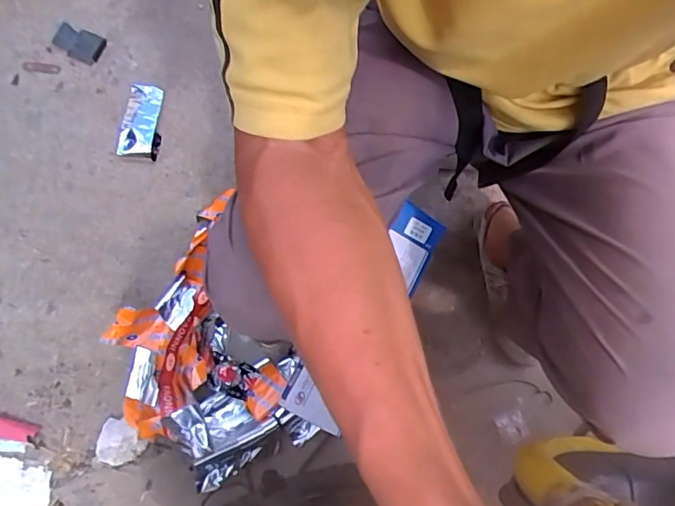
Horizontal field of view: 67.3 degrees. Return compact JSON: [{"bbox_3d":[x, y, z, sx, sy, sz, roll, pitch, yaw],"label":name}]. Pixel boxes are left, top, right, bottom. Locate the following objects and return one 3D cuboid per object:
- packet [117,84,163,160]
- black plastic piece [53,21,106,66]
[{"bbox_3d":[-0.356,-0.243,0.926,0.070,0.019,0.141,6,79,0],"label":"packet"},{"bbox_3d":[-0.490,-0.398,0.964,0.101,0.012,0.061,25,79,4],"label":"black plastic piece"}]

